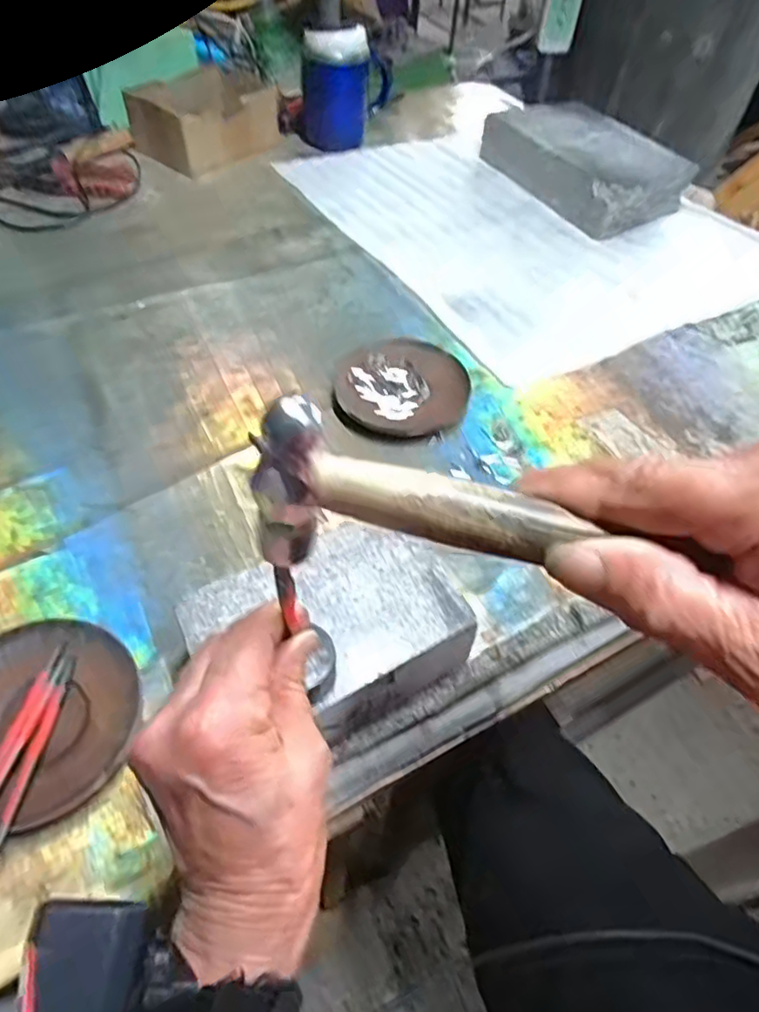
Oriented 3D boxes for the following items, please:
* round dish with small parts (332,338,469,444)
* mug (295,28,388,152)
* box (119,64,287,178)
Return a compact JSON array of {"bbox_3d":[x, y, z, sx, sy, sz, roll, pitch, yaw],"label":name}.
[{"bbox_3d":[0.019,-0.104,0.535,0.112,0.016,0.118,2,52,-2],"label":"round dish with small parts"},{"bbox_3d":[-0.046,-0.559,0.819,0.120,0.122,0.076,0,52,-4],"label":"mug"},{"bbox_3d":[-0.212,-0.507,0.787,0.109,0.096,0.177,39,59,24],"label":"box"}]

